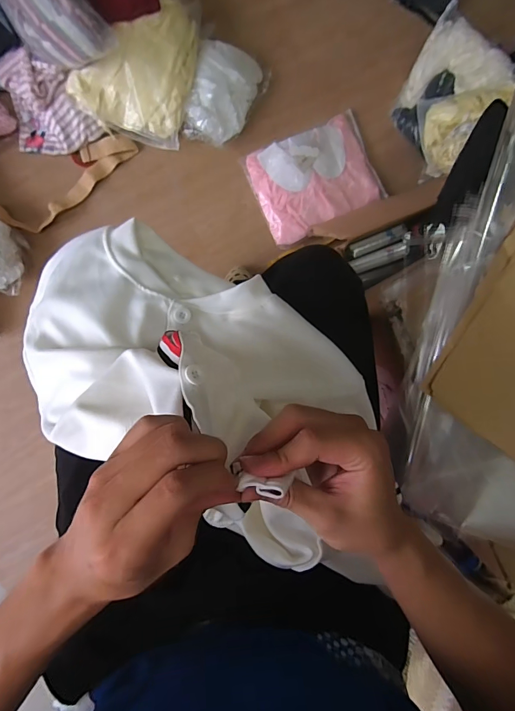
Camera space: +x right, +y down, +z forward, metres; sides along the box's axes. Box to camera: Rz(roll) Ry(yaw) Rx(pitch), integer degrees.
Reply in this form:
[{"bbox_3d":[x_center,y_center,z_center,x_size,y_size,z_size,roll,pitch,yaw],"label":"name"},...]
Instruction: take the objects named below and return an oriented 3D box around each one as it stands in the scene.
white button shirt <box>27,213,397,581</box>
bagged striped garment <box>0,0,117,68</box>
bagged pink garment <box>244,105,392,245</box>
[{"bbox_3d":[-0.054,0.020,0.353,0.348,0.139,0.209,31,89,-10],"label":"white button shirt"},{"bbox_3d":[-0.380,-0.644,0.691,0.214,0.203,0.097,24,90,-10],"label":"bagged striped garment"},{"bbox_3d":[0.150,-0.450,0.958,0.318,0.047,0.240,-28,98,-6],"label":"bagged pink garment"}]

